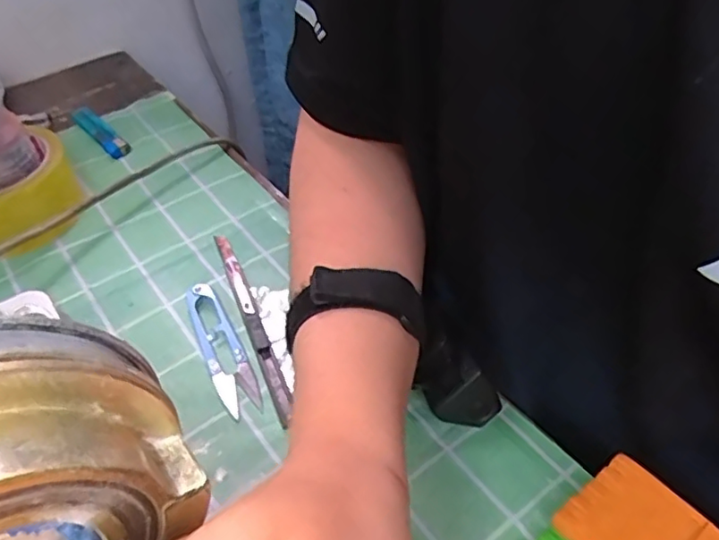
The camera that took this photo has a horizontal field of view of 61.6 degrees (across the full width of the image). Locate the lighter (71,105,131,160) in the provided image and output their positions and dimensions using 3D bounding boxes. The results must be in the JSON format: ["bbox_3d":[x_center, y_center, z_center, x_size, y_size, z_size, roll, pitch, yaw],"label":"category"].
[{"bbox_3d":[-0.233,-0.124,0.542,0.019,0.012,0.080,-35,55,-26],"label":"lighter"}]

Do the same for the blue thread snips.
[{"bbox_3d":[-0.088,0.045,0.375,0.023,0.010,0.103,-22,51,-18],"label":"blue thread snips"}]

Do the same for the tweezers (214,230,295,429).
[{"bbox_3d":[-0.071,0.027,0.392,0.010,0.006,0.157,-18,49,-14],"label":"tweezers"}]

